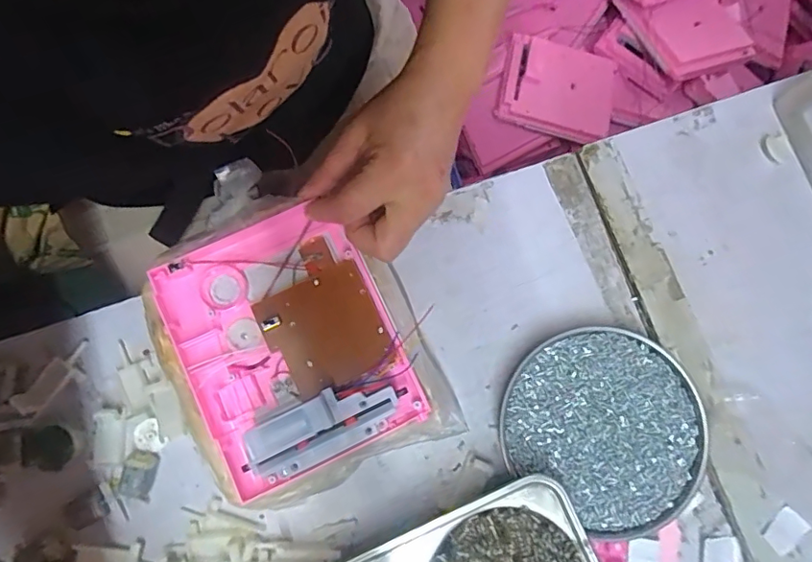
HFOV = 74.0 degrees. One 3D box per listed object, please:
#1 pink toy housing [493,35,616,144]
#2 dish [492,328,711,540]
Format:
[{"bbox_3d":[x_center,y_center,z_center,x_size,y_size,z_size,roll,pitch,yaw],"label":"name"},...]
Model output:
[{"bbox_3d":[0.215,-0.272,0.754,0.168,0.026,0.126,16,85,-15],"label":"pink toy housing"},{"bbox_3d":[0.136,0.099,0.371,0.132,0.020,0.122,0,80,0],"label":"dish"}]

